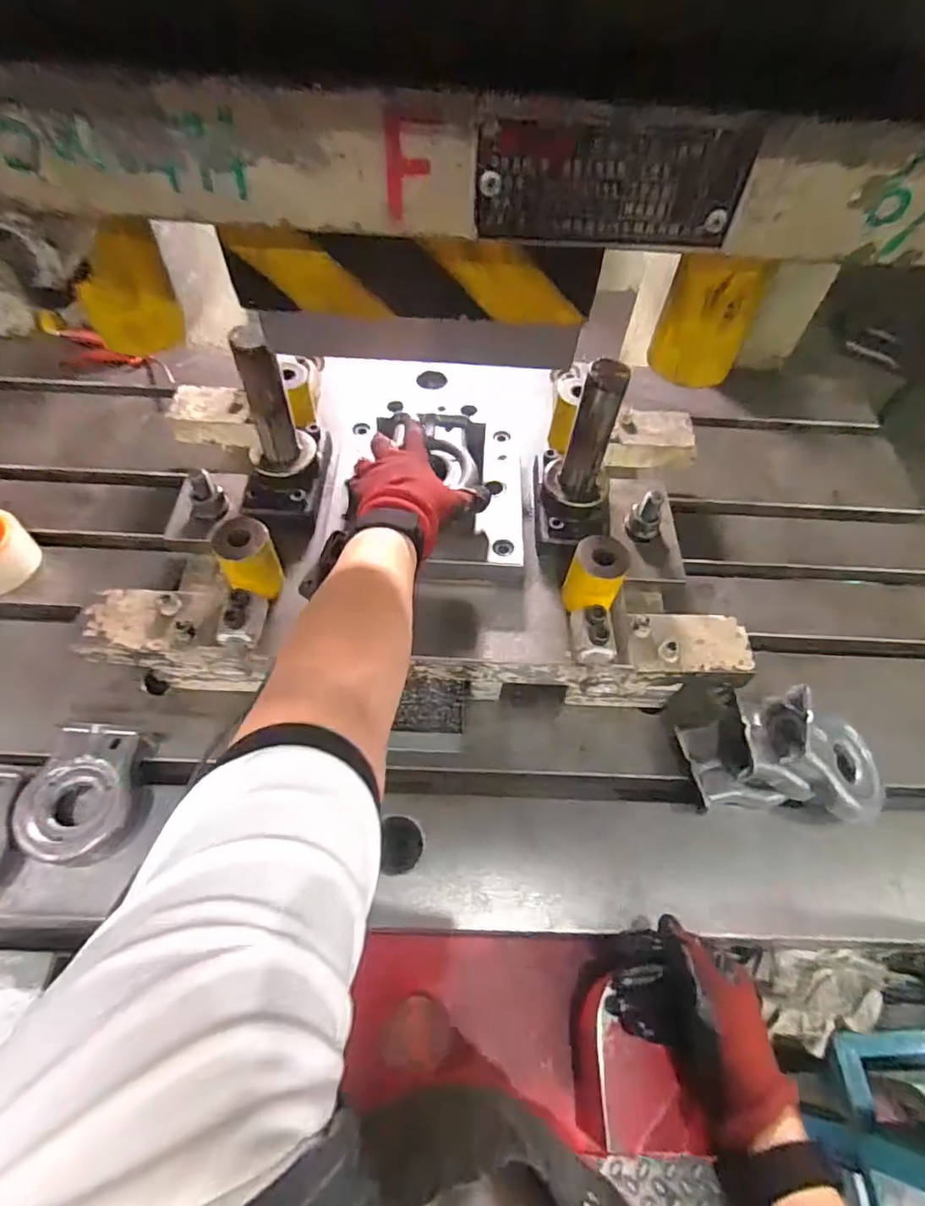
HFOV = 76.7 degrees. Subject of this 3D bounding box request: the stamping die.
[{"bbox_3d":[-0.026,-0.098,0.605,0.623,0.255,0.358,5,57,1],"label":"stamping die"}]

